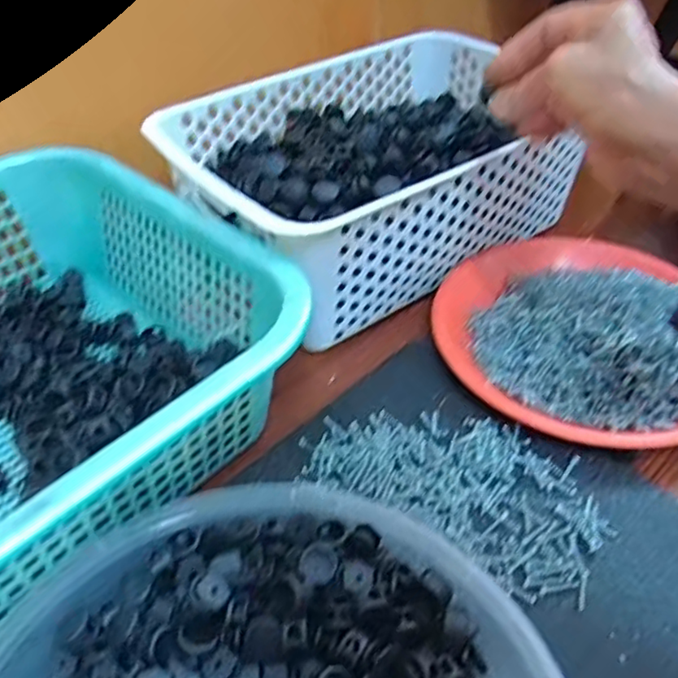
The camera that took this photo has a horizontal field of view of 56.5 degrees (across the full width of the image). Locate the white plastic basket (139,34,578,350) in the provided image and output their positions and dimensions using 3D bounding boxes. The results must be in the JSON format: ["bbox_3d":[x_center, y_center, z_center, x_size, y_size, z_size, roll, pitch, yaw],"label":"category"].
[{"bbox_3d":[0.027,-0.135,0.489,0.290,0.098,0.201,-28,51,-22],"label":"white plastic basket"}]

